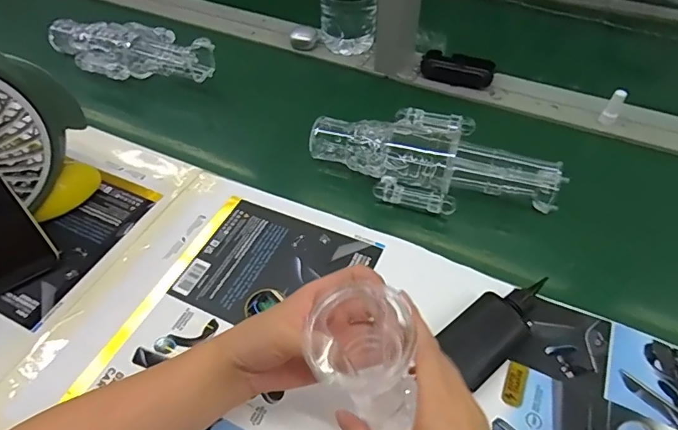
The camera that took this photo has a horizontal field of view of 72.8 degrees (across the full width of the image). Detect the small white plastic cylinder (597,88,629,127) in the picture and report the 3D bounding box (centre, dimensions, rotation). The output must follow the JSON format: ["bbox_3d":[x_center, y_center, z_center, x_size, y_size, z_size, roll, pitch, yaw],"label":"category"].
[{"bbox_3d":[0.376,-0.149,0.630,0.019,0.049,0.022,31,58,23],"label":"small white plastic cylinder"}]

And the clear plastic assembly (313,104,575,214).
[{"bbox_3d":[0.112,-0.069,0.556,0.290,0.055,0.119,16,53,13],"label":"clear plastic assembly"}]

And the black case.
[{"bbox_3d":[0.185,-0.228,0.714,0.109,0.022,0.055,21,54,16],"label":"black case"}]

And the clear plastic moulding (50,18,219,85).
[{"bbox_3d":[-0.334,-0.259,0.719,0.297,0.074,0.089,9,52,7],"label":"clear plastic moulding"}]

